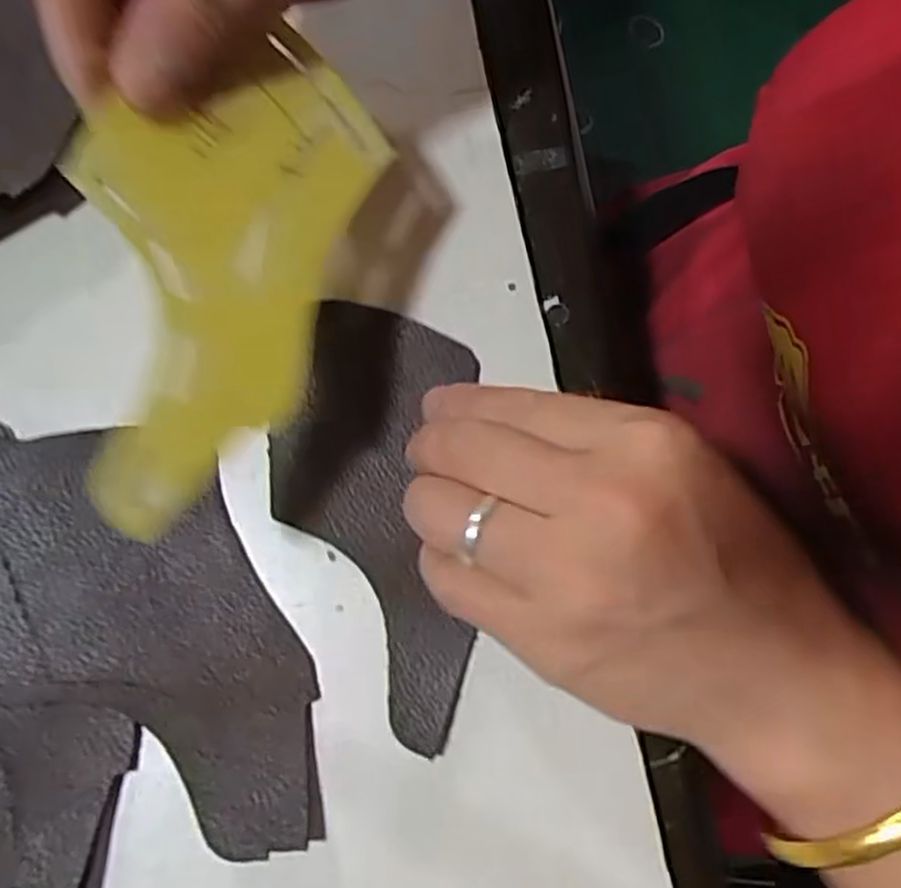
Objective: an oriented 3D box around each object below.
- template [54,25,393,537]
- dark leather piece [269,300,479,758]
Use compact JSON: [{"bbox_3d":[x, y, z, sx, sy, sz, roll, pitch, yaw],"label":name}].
[{"bbox_3d":[-0.069,-0.049,0.204,0.073,0.006,0.140,23,74,-19],"label":"template"},{"bbox_3d":[-0.027,0.024,0.253,0.065,0.007,0.142,2,80,-4],"label":"dark leather piece"}]

